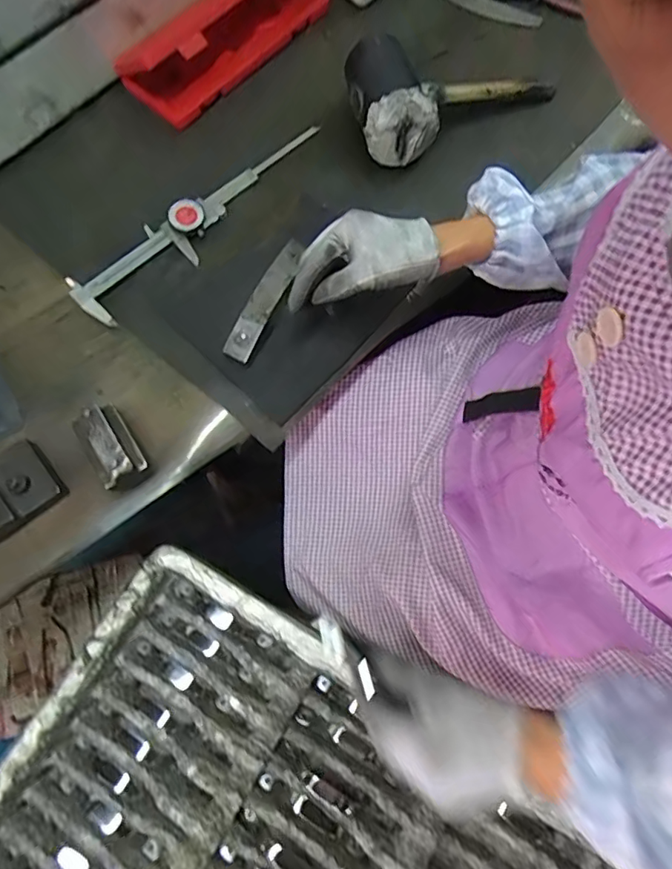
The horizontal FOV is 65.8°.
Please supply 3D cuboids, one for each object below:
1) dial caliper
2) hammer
[{"bbox_3d":[-0.134,-0.233,0.550,0.322,0.027,0.058,-43,78,-12],"label":"dial caliper"},{"bbox_3d":[0.124,-0.391,0.568,0.238,0.071,0.119,-27,76,-8],"label":"hammer"}]

